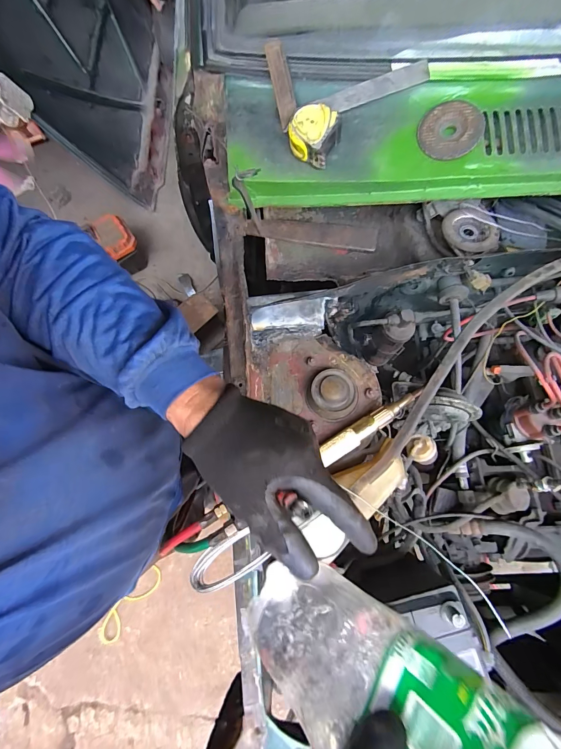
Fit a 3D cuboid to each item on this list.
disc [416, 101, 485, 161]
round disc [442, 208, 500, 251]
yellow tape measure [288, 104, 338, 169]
[{"bbox_3d":[0.232,-0.334,0.462,0.081,0.005,0.075,1,93,13],"label":"disc"},{"bbox_3d":[0.296,-0.227,0.530,0.081,0.020,0.088,8,76,3],"label":"round disc"},{"bbox_3d":[0.044,-0.332,0.468,0.063,0.041,0.059,26,77,7],"label":"yellow tape measure"}]

